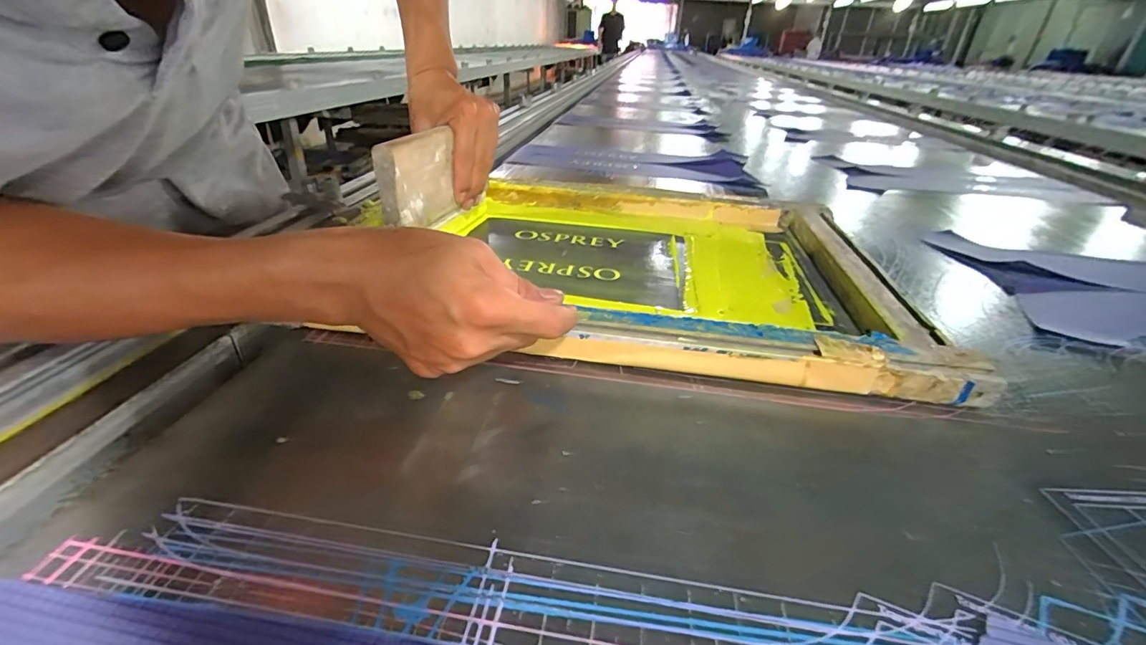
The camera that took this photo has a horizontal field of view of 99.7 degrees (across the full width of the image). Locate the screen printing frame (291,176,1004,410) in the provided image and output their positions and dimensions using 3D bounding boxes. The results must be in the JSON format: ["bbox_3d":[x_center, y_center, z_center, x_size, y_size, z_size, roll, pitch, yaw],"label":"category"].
[{"bbox_3d":[0.073,-0.071,0.503,0.462,0.038,0.391,7,32,7],"label":"screen printing frame"}]

